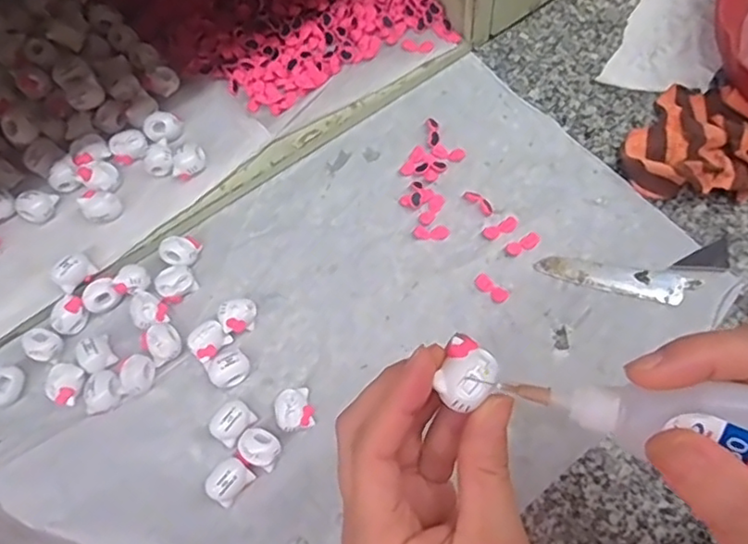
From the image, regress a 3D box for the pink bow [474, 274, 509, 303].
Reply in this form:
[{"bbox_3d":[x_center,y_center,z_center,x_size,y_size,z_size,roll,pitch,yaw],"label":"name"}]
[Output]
[{"bbox_3d":[0.079,0.011,0.407,0.024,0.004,0.011,39,75,17],"label":"pink bow"}]

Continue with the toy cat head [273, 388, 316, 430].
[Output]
[{"bbox_3d":[-0.050,0.086,0.378,0.023,0.018,0.024,-16,68,-3],"label":"toy cat head"}]

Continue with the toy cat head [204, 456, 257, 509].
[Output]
[{"bbox_3d":[-0.088,0.125,0.362,0.021,0.013,0.026,42,76,18],"label":"toy cat head"}]

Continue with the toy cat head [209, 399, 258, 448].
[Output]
[{"bbox_3d":[-0.089,0.094,0.377,0.021,0.019,0.026,32,74,15],"label":"toy cat head"}]

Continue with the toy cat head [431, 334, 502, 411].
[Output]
[{"bbox_3d":[0.035,0.038,0.229,0.022,0.013,0.026,31,73,11],"label":"toy cat head"}]

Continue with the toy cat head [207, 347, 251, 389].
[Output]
[{"bbox_3d":[-0.093,0.062,0.390,0.025,0.022,0.024,-37,70,-11],"label":"toy cat head"}]

